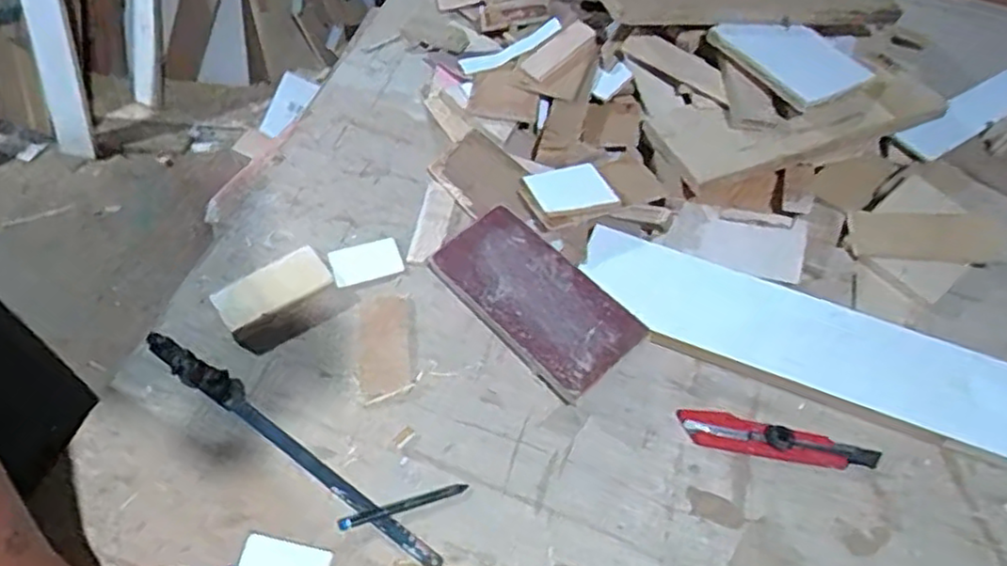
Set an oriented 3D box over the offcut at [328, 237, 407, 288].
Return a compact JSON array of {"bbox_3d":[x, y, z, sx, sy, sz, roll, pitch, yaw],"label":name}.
[{"bbox_3d":[-0.133,-0.021,0.658,0.067,0.006,0.045,-16,57,-15],"label":"offcut"}]

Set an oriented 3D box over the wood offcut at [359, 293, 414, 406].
[{"bbox_3d":[-0.105,0.055,0.607,0.047,0.004,0.097,-5,55,-7],"label":"wood offcut"}]

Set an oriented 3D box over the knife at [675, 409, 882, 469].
[{"bbox_3d":[0.229,0.133,0.572,0.161,0.010,0.032,13,54,5],"label":"knife"}]

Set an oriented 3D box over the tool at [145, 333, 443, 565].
[{"bbox_3d":[-0.176,0.125,0.556,0.314,0.015,0.027,30,58,17],"label":"tool"}]

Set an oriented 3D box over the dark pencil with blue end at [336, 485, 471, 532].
[{"bbox_3d":[-0.078,0.173,0.533,0.099,0.004,0.011,-14,56,-14],"label":"dark pencil with blue end"}]

